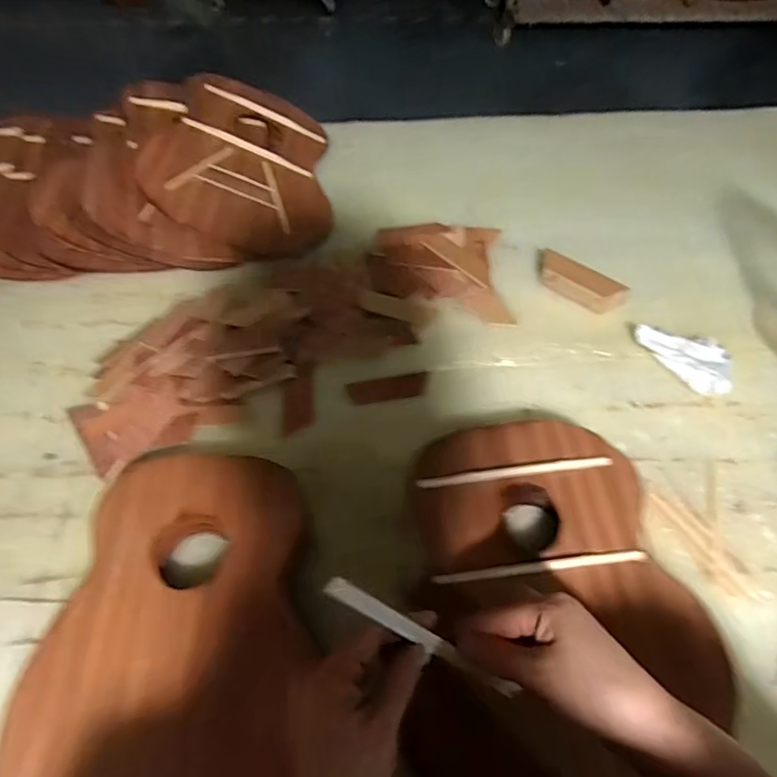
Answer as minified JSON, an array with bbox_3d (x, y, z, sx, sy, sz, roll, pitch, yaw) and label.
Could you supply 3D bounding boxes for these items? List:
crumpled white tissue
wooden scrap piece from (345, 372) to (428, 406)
[{"bbox_3d":[0.328,-0.038,0.599,0.047,0.032,0.107,-38,65,-19],"label":"crumpled white tissue"},{"bbox_3d":[0.000,0.001,0.607,0.088,0.007,0.028,-11,59,-4],"label":"wooden scrap piece"}]

